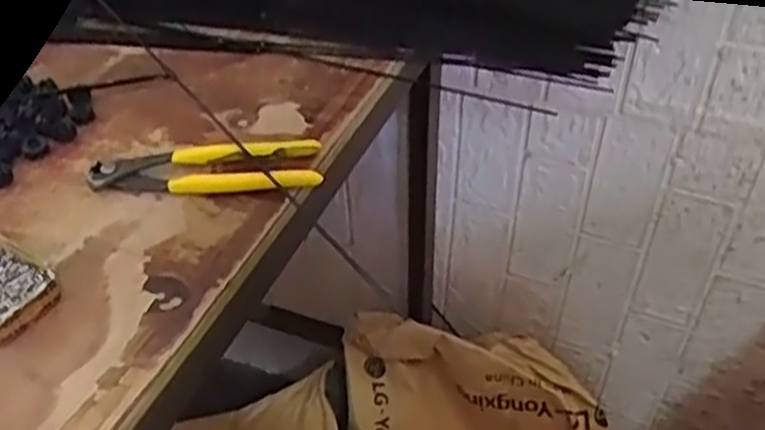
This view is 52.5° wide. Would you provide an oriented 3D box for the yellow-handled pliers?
[{"bbox_3d":[-0.126,-0.035,0.557,0.161,0.021,0.054,2,42,1],"label":"yellow-handled pliers"}]

